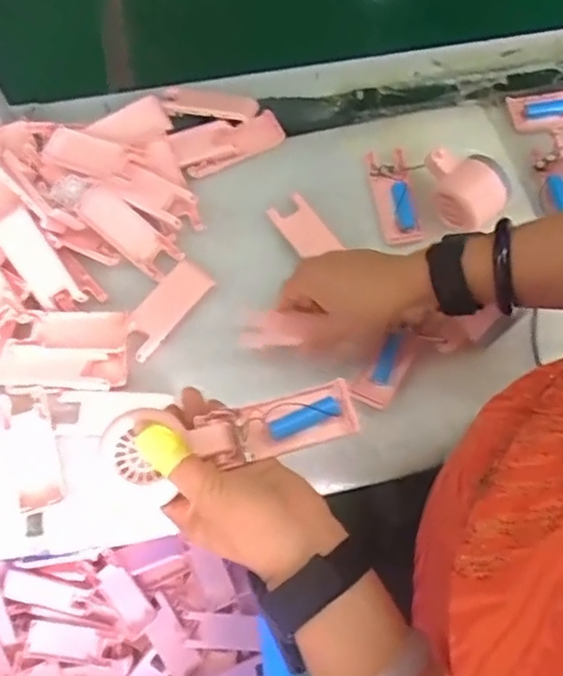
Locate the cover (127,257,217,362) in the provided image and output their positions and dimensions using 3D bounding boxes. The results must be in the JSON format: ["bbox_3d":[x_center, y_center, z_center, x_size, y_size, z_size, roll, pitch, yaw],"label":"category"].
[{"bbox_3d":[-0.109,-0.029,0.607,0.039,0.013,0.100,38,75,12],"label":"cover"}]

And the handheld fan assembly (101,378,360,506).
[{"bbox_3d":[-0.029,0.064,0.423,0.166,0.022,0.055,-9,70,-21],"label":"handheld fan assembly"}]

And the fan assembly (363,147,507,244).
[{"bbox_3d":[0.147,-0.149,0.615,0.108,0.050,0.107,-11,71,-4],"label":"fan assembly"}]

